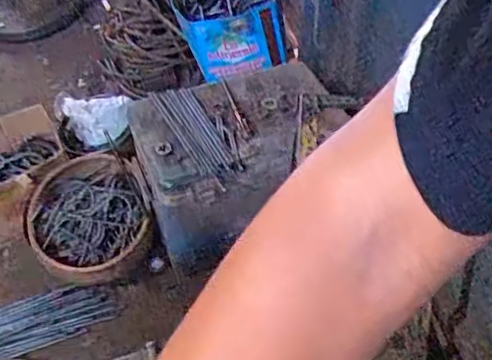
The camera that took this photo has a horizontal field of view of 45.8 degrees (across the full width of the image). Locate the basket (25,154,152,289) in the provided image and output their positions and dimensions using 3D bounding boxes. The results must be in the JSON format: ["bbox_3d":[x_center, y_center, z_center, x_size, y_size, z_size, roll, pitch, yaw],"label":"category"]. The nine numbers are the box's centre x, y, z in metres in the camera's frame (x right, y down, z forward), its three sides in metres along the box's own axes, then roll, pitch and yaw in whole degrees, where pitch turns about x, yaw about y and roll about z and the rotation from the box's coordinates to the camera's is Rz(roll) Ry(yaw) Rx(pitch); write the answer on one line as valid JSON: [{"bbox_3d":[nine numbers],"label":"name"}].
[{"bbox_3d":[-0.406,0.103,1.522,0.321,0.153,0.321,0,66,1],"label":"basket"}]

